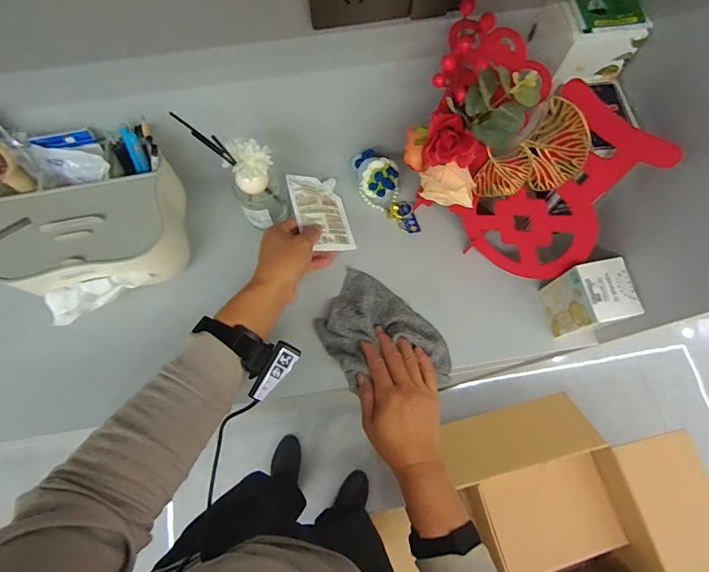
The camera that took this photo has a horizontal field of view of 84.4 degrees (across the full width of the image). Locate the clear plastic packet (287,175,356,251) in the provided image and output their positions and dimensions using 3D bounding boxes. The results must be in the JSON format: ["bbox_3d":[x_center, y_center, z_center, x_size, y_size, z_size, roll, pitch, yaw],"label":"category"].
[{"bbox_3d":[-0.047,-0.106,0.550,0.085,0.013,0.121,-6,71,-38],"label":"clear plastic packet"}]

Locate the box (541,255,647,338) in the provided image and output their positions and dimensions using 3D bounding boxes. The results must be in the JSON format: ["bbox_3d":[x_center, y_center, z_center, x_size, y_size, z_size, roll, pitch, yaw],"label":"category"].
[{"bbox_3d":[0.280,0.017,0.475,0.061,0.091,0.070,-12,73,-3],"label":"box"}]

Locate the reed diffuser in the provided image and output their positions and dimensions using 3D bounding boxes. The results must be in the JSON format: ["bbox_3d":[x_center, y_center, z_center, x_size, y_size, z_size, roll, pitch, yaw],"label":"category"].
[{"bbox_3d":[-0.130,-0.139,0.468,0.069,0.205,0.063,-26,74,-8],"label":"reed diffuser"}]

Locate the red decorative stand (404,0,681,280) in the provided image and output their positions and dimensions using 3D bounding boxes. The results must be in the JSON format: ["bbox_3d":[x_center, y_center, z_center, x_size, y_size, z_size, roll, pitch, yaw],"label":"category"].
[{"bbox_3d":[0.171,-0.122,0.440,0.232,0.222,0.099,35,76,10],"label":"red decorative stand"}]

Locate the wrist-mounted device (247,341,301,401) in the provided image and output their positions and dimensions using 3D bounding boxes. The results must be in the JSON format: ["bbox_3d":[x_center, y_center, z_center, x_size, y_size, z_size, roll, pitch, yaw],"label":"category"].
[{"bbox_3d":[-0.092,0.094,0.439,0.029,0.014,0.069,43,76,-11],"label":"wrist-mounted device"}]

